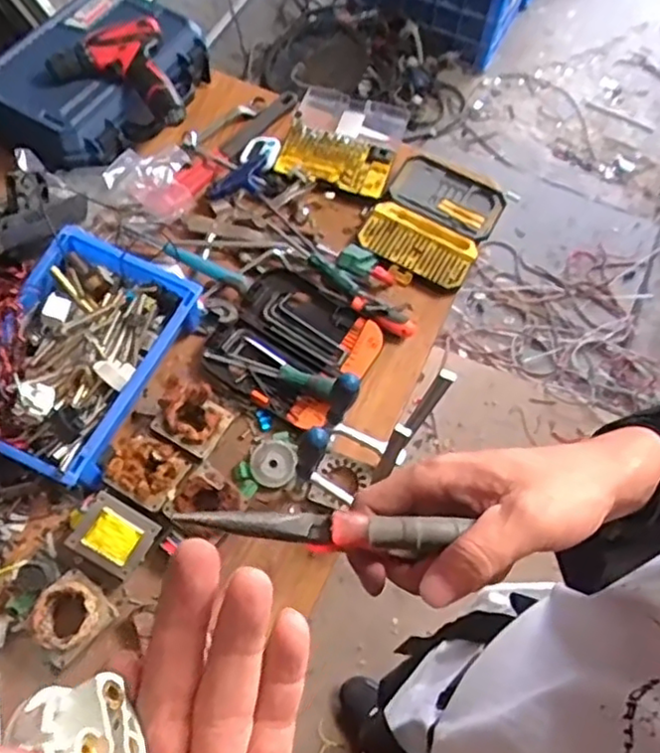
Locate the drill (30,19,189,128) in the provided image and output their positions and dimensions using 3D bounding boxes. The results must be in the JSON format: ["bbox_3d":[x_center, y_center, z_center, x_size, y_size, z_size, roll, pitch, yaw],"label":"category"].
[{"bbox_3d":[-0.350,-0.475,1.026,0.197,0.056,0.180,-20,65,-13],"label":"drill"}]

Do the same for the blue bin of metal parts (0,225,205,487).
[{"bbox_3d":[-0.334,-0.031,0.849,0.208,0.074,0.319,22,64,8],"label":"blue bin of metal parts"}]

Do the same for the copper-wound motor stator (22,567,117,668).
[{"bbox_3d":[-0.300,0.277,0.743,0.080,0.048,0.079,41,68,17],"label":"copper-wound motor stator"}]

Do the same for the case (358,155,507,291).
[{"bbox_3d":[0.170,-0.259,1.073,0.184,0.027,0.261,27,64,11],"label":"case"}]

